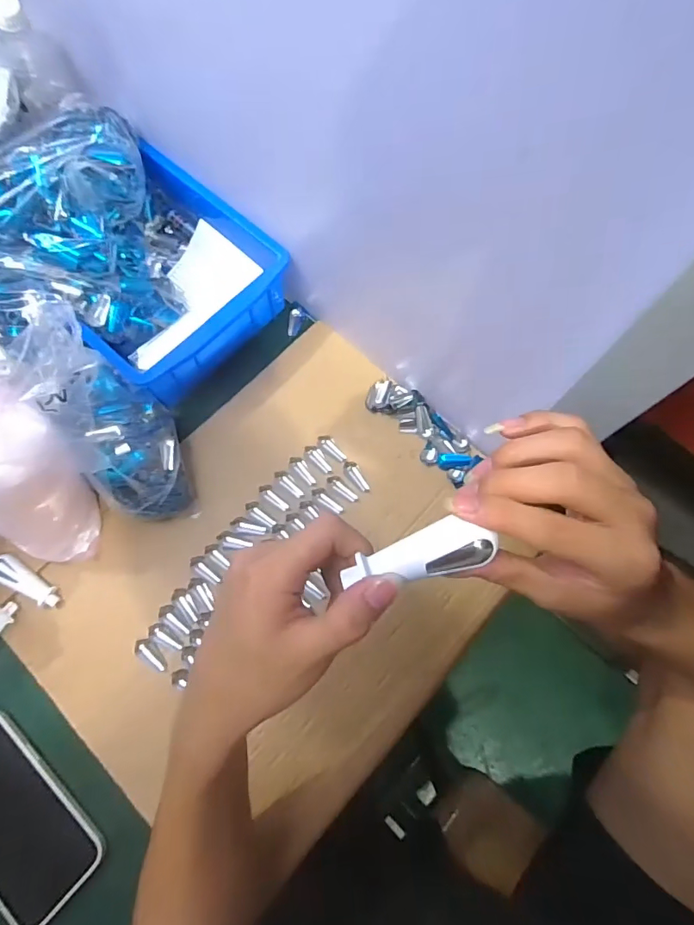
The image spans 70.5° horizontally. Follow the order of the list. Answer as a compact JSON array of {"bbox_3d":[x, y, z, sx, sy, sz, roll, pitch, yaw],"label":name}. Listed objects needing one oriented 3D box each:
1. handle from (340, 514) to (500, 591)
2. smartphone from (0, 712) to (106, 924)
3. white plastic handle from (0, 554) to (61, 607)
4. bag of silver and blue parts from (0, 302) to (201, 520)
[{"bbox_3d":[0.034,0.044,0.237,0.073,0.010,0.025,-13,73,1],"label":"handle"},{"bbox_3d":[-0.283,0.297,0.412,0.160,0.018,0.087,41,85,12],"label":"smartphone"},{"bbox_3d":[-0.311,0.115,0.475,0.073,0.018,0.020,30,74,9],"label":"white plastic handle"},{"bbox_3d":[-0.206,-0.026,0.430,0.135,0.180,0.097,44,77,12],"label":"bag of silver and blue parts"}]

